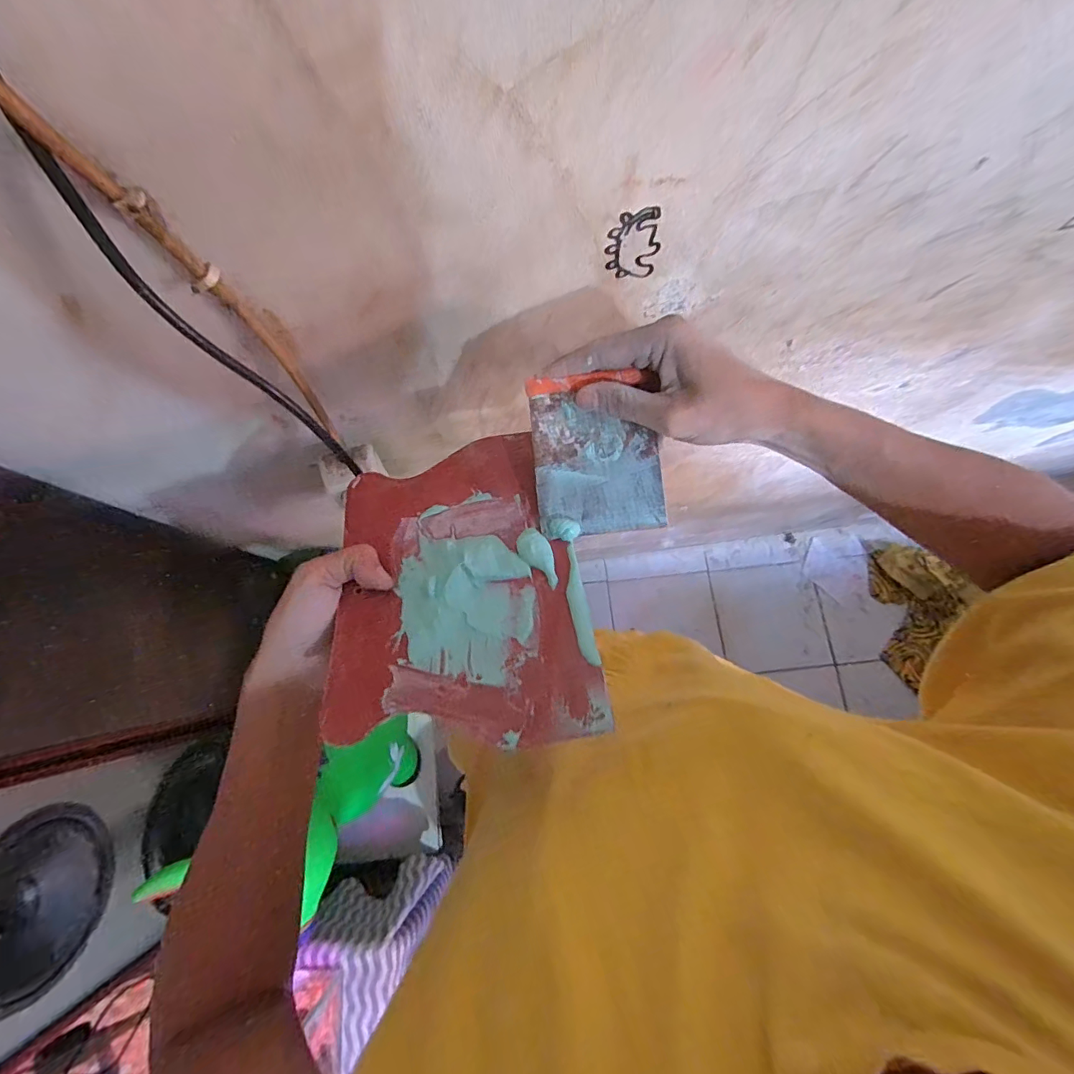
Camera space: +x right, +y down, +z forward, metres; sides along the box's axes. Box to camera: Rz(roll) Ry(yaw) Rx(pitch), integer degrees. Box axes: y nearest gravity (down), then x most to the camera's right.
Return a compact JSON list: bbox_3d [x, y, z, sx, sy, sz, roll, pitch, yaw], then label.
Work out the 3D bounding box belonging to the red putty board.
[{"bbox_3d":[-0.048,0.022,0.288,0.142,0.010,0.203,-9,55,0],"label":"red putty board"}]

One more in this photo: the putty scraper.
[{"bbox_3d":[0.037,-0.053,0.302,0.078,0.018,0.098,-8,77,-1],"label":"putty scraper"}]

